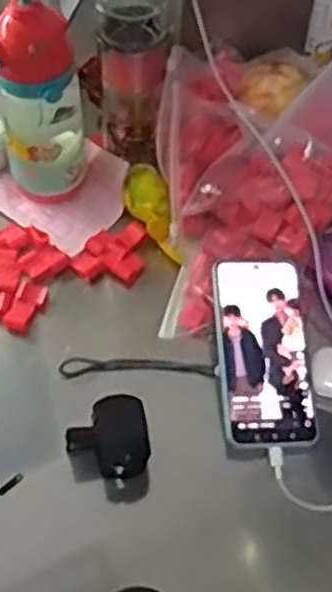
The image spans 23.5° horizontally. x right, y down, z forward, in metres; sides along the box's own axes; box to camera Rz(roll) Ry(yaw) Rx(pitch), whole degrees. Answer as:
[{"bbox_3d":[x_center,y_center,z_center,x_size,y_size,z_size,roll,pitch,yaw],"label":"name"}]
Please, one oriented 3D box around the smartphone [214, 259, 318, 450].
[{"bbox_3d":[0.081,0.047,0.671,0.075,0.015,0.161,-2,71,-3],"label":"smartphone"}]

